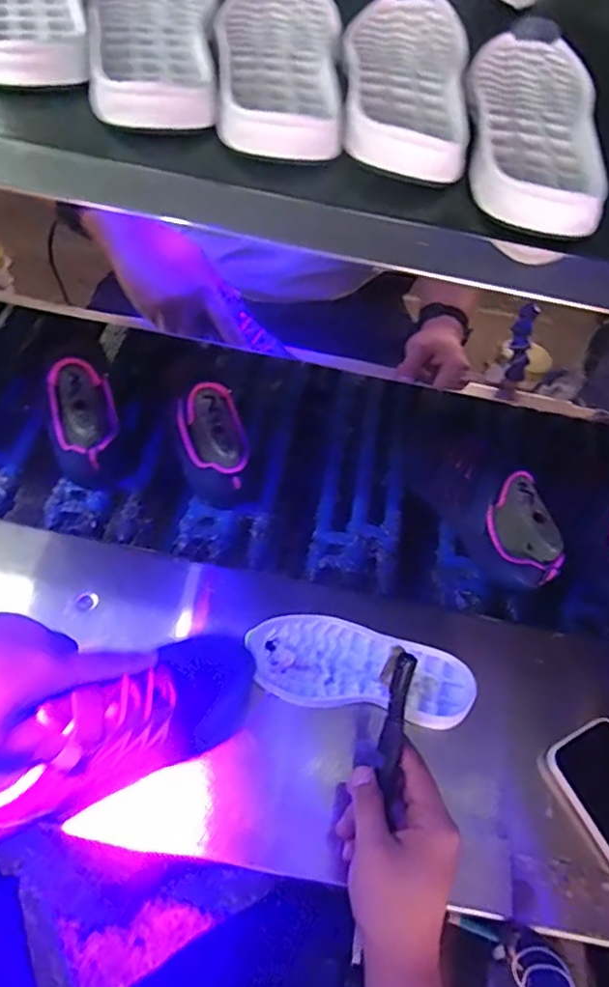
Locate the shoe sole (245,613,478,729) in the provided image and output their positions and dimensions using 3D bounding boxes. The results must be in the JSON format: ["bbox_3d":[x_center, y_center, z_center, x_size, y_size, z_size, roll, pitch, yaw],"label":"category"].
[{"bbox_3d":[0.050,0.154,0.539,0.196,0.026,0.079,8,63,2],"label":"shoe sole"}]

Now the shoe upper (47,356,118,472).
[{"bbox_3d":[-0.226,-0.082,0.614,0.060,0.045,0.108,-18,65,-11],"label":"shoe upper"}]

